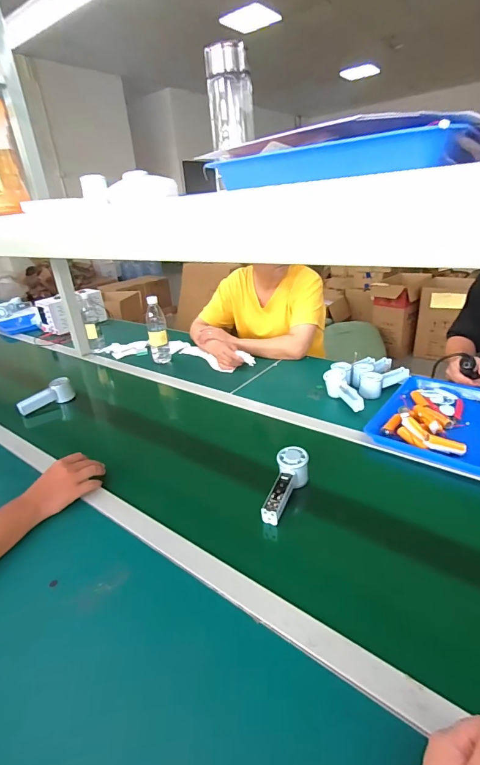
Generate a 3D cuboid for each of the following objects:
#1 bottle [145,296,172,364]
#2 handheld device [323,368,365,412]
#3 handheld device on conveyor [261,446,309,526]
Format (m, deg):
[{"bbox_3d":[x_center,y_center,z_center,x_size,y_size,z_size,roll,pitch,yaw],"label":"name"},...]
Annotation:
[{"bbox_3d":[-0.280,-0.171,1.284,0.065,0.226,0.060,-9,26,-8],"label":"bottle"},{"bbox_3d":[0.261,0.025,0.959,0.050,0.063,0.153,-9,26,-7],"label":"handheld device"},{"bbox_3d":[0.080,0.188,0.681,0.055,0.048,0.156,9,42,27],"label":"handheld device on conveyor"}]

